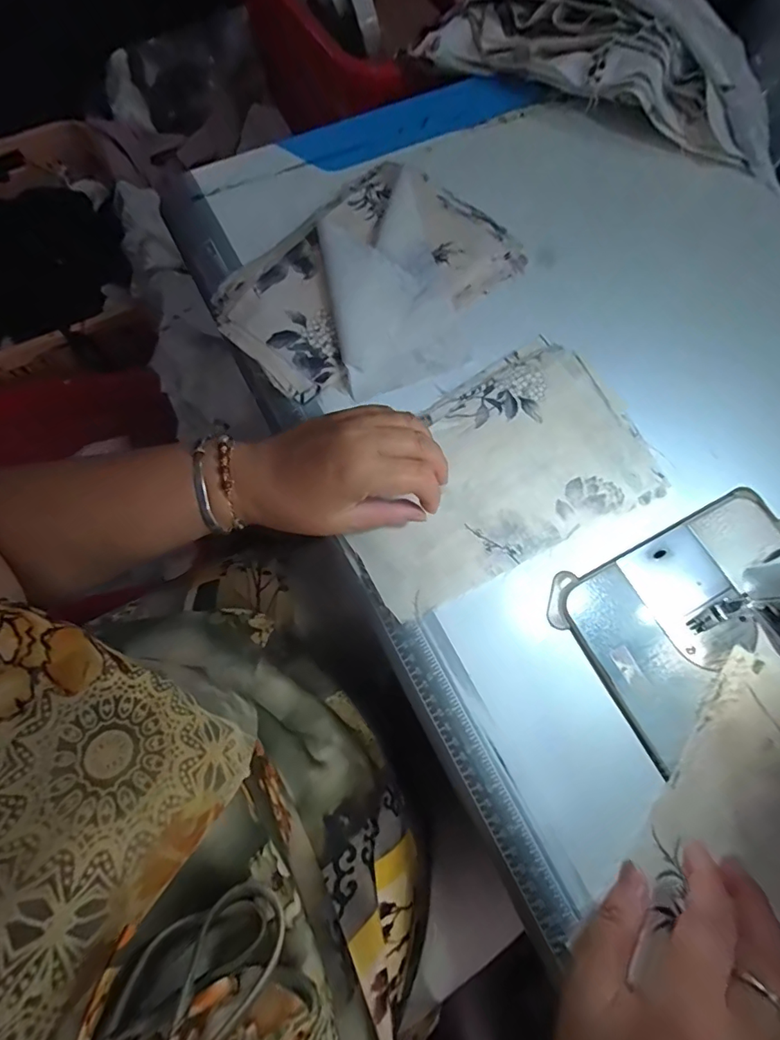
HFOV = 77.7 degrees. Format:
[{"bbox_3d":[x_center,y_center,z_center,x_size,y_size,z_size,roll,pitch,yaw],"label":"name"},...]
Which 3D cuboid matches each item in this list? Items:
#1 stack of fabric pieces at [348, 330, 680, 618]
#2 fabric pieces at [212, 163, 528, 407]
[{"bbox_3d":[0.075,-0.042,0.370,0.235,0.010,0.152,-26,73,-8],"label":"stack of fabric pieces"},{"bbox_3d":[-0.015,-0.202,0.414,0.188,0.018,0.237,42,77,13],"label":"fabric pieces"}]

